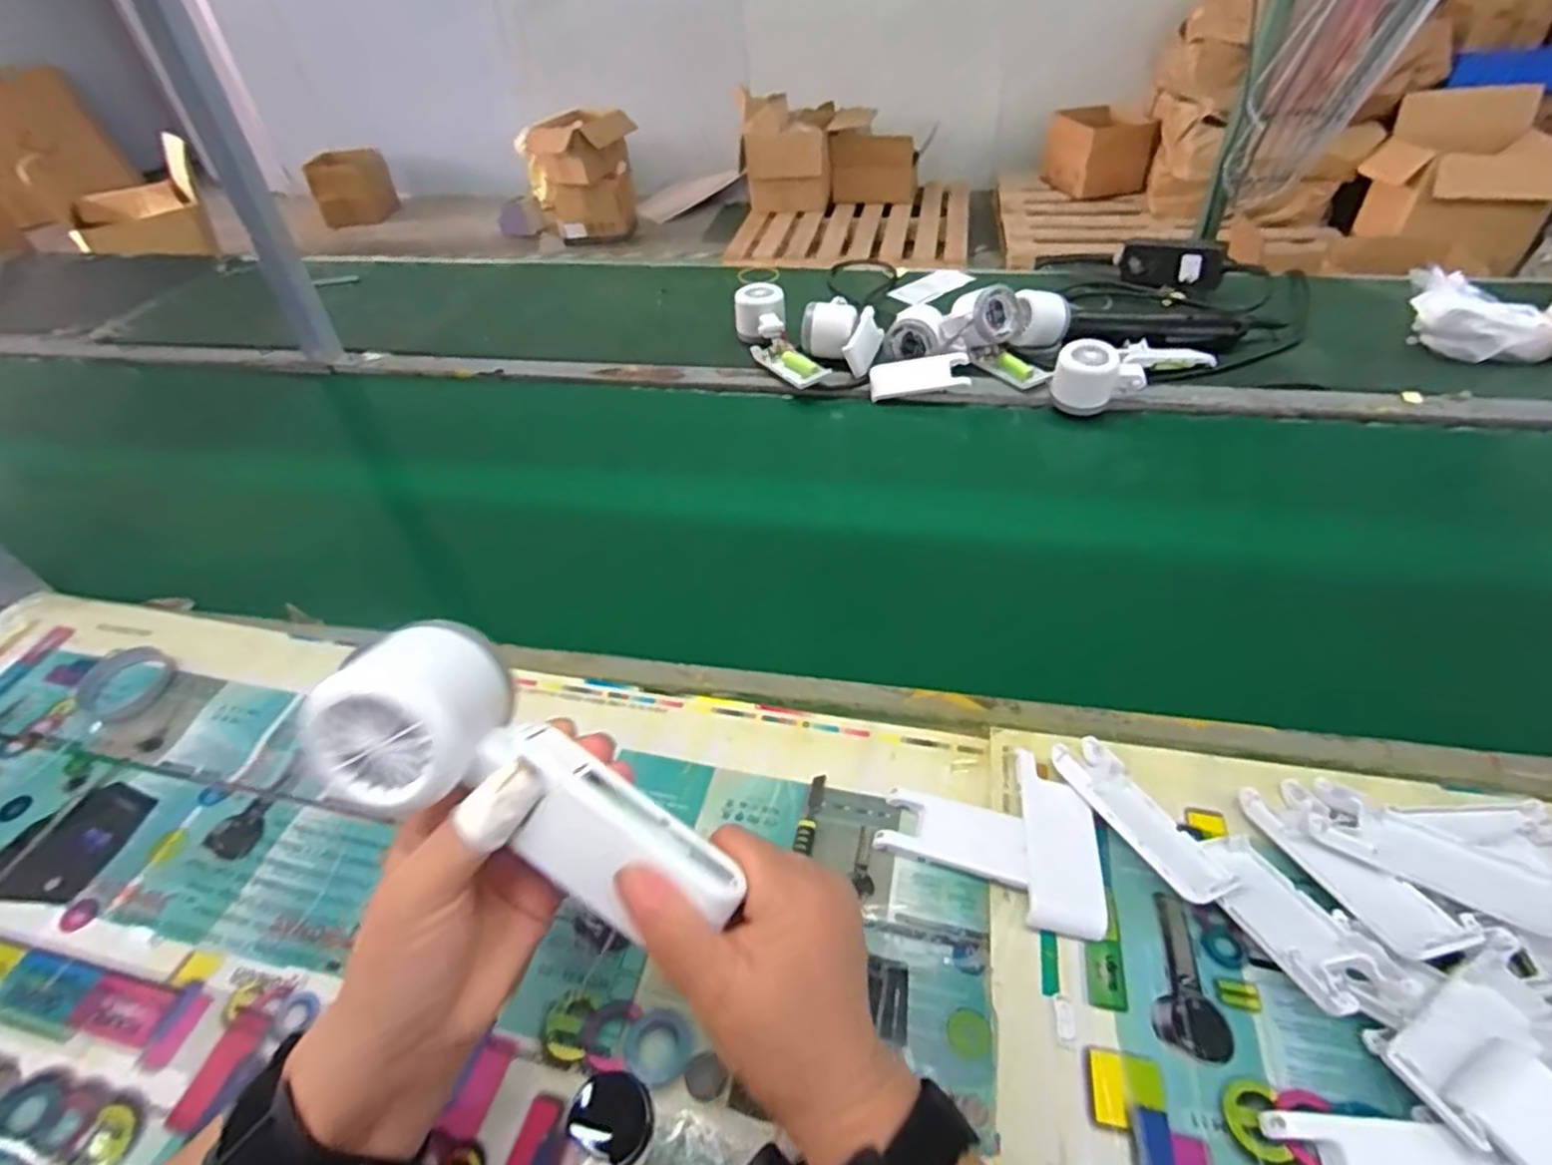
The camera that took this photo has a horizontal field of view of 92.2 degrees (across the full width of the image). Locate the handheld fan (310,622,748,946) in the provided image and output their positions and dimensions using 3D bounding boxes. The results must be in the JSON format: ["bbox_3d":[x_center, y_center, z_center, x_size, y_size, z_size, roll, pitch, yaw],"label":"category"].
[{"bbox_3d":[-0.086,0.076,0.276,0.155,0.040,0.062,34,49,-3],"label":"handheld fan"}]

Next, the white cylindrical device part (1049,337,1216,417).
[{"bbox_3d":[0.366,-0.232,0.772,0.184,0.057,0.074,-23,46,-19],"label":"white cylindrical device part"}]

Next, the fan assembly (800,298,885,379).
[{"bbox_3d":[0.076,-0.279,0.845,0.093,0.057,0.095,0,43,5],"label":"fan assembly"}]

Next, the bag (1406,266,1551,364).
[{"bbox_3d":[0.785,-0.277,0.774,0.223,0.076,0.098,3,44,8],"label":"bag"}]

